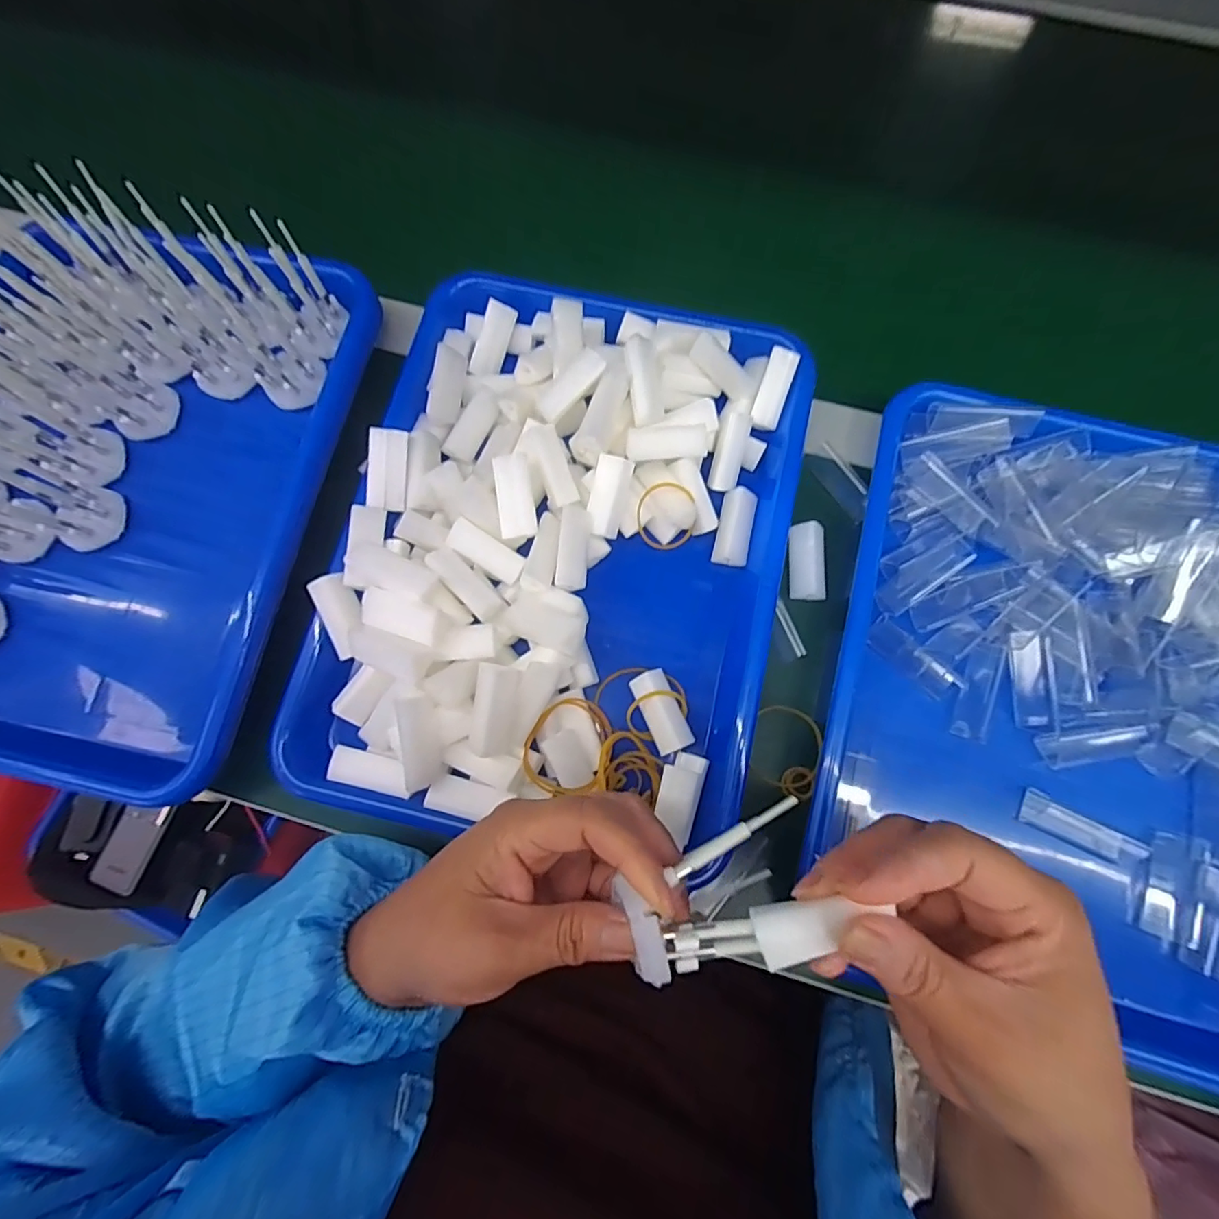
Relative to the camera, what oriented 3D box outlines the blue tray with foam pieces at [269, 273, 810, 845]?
[{"bbox_3d":[-0.025,-0.037,0.310,0.247,0.053,0.320,11,77,4],"label":"blue tray with foam pieces"}]

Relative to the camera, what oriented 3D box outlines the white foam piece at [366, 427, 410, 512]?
[{"bbox_3d":[-0.126,-0.079,0.305,0.020,0.009,0.045,5,94,2],"label":"white foam piece"}]

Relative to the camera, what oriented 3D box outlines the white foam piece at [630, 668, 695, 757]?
[{"bbox_3d":[0.030,0.057,0.302,0.020,0.017,0.046,-23,77,-4],"label":"white foam piece"}]

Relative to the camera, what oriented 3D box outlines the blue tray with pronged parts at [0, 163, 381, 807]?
[{"bbox_3d":[-0.290,-0.074,0.304,0.227,0.075,0.321,10,77,4],"label":"blue tray with pronged parts"}]

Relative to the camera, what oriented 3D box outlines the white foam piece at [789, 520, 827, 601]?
[{"bbox_3d":[0.120,-0.029,0.324,0.021,0.010,0.047,-2,91,1],"label":"white foam piece"}]

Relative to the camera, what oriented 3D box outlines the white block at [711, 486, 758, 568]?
[{"bbox_3d":[0.076,-0.049,0.327,0.020,0.016,0.046,13,77,4],"label":"white block"}]

